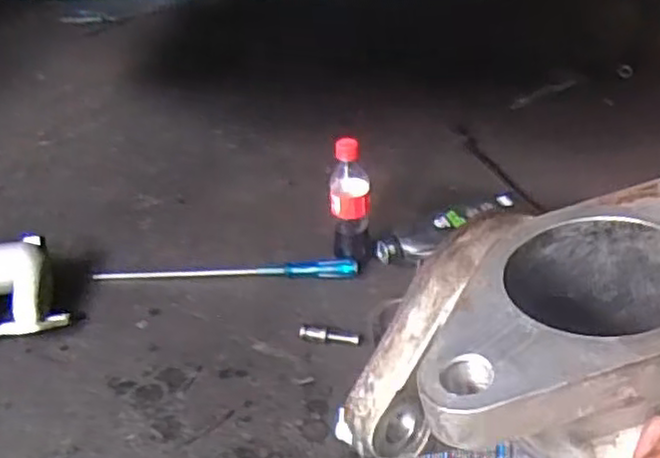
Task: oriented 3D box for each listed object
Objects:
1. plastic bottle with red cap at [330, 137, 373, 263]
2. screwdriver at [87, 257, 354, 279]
[{"bbox_3d":[0.029,-0.036,0.987,0.056,0.184,0.056,-2,36,5],"label":"plastic bottle with red cap"},{"bbox_3d":[-0.153,0.055,1.031,0.388,0.021,0.029,-1,36,7],"label":"screwdriver"}]

